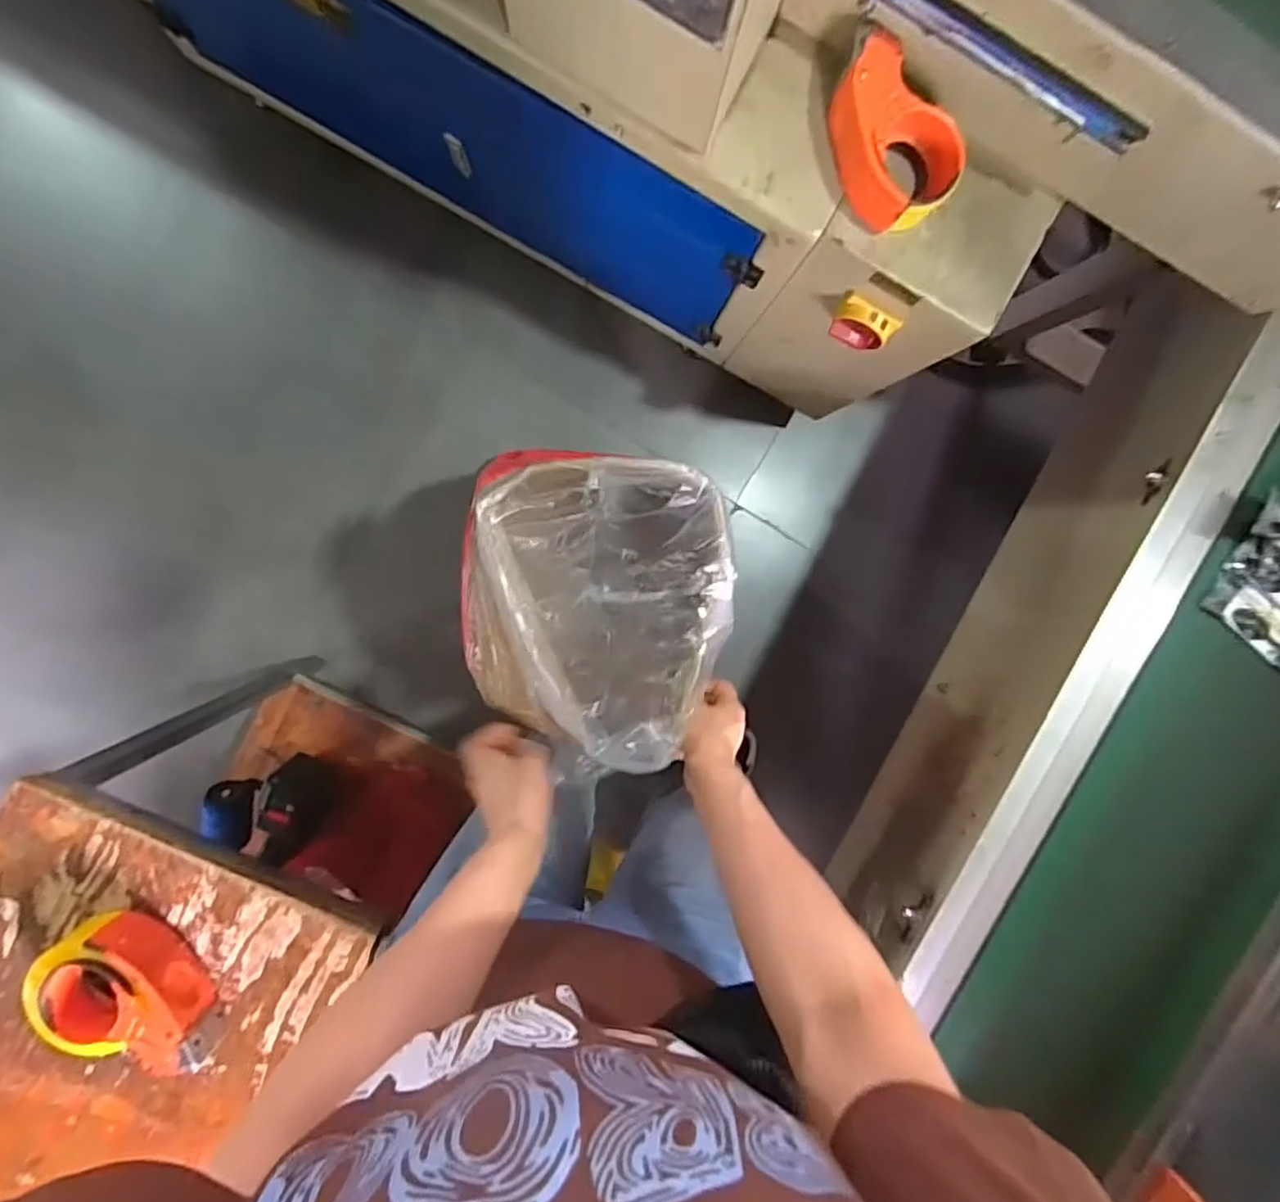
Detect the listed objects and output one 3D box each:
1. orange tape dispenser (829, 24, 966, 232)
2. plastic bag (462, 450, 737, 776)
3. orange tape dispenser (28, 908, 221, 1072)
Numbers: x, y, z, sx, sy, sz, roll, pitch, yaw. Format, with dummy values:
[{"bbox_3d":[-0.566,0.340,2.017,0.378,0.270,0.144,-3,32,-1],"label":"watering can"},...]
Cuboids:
[{"bbox_3d":[0.231,-0.427,0.589,0.086,0.059,0.144,-20,96,0],"label":"orange tape dispenser"},{"bbox_3d":[-0.035,0.011,0.539,0.203,0.095,0.245,5,95,-3],"label":"plastic bag"},{"bbox_3d":[-0.499,0.377,0.614,0.143,0.059,0.156,-11,96,-1],"label":"orange tape dispenser"}]

